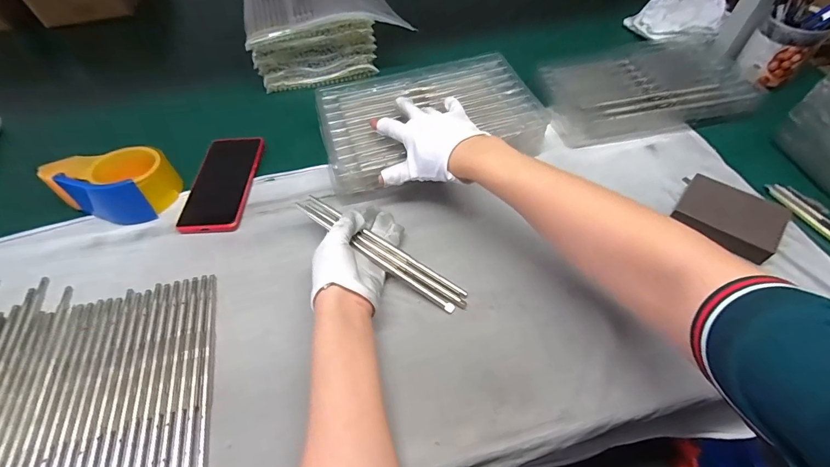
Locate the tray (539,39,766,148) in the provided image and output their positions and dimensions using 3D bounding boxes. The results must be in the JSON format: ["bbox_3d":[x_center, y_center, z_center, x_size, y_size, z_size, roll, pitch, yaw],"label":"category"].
[{"bbox_3d":[0.340,-0.232,0.582,0.295,0.045,0.196,-11,52,1],"label":"tray"}]

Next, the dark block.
[{"bbox_3d":[0.359,-0.021,0.433,0.098,0.020,0.079,34,63,21],"label":"dark block"}]

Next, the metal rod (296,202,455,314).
[{"bbox_3d":[-0.047,0.026,0.417,0.208,0.011,0.009,33,63,11],"label":"metal rod"}]

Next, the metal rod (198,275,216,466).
[{"bbox_3d":[-0.204,0.134,0.375,0.010,0.004,0.215,-13,57,-7],"label":"metal rod"}]

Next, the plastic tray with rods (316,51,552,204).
[{"bbox_3d":[0.016,-0.155,0.524,0.279,0.060,0.178,-13,57,-8],"label":"plastic tray with rods"}]

